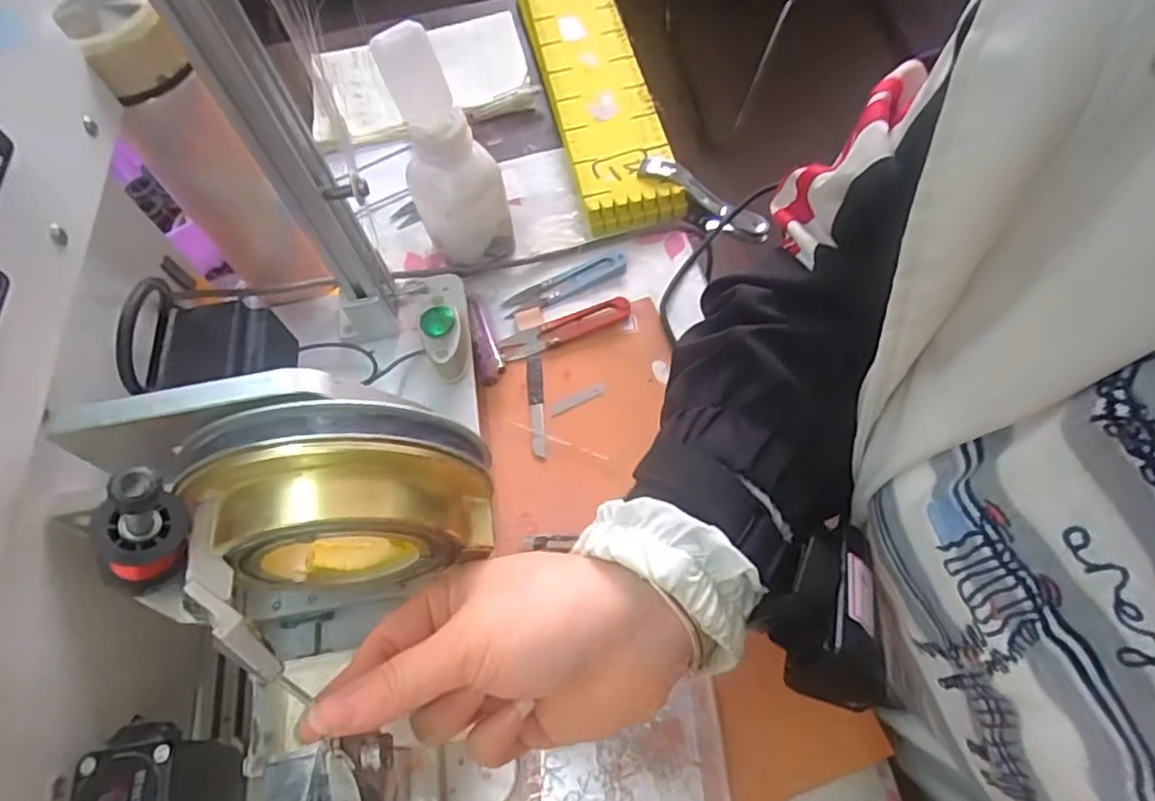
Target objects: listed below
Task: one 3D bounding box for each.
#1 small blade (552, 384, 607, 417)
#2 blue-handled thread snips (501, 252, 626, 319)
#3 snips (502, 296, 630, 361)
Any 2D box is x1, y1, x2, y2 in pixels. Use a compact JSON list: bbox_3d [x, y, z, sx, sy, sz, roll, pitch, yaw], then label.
[{"bbox_3d":[0.001,-0.001,0.446,0.043,0.004,0.010,-27,62,-10],"label":"small blade"},{"bbox_3d":[-0.011,-0.091,0.494,0.100,0.014,0.020,-22,62,-11],"label":"blue-handled thread snips"},{"bbox_3d":[-0.008,-0.056,0.470,0.096,0.014,0.023,-19,61,-5],"label":"snips"}]

